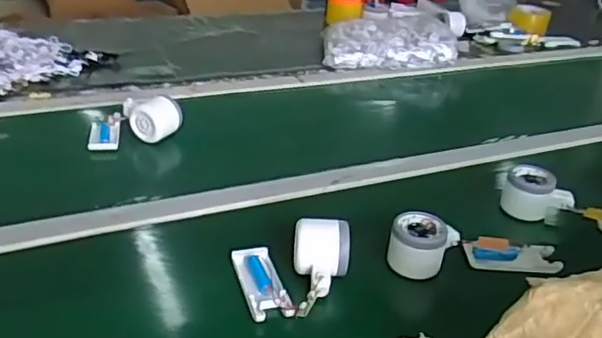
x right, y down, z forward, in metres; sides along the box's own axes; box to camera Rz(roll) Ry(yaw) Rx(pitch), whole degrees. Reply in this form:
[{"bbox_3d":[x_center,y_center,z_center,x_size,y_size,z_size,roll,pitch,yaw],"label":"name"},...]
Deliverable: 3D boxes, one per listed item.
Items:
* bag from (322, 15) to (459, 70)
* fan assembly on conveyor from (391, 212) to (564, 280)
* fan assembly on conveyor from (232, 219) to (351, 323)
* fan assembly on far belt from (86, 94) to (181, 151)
[{"bbox_3d":[0.176,-0.253,1.247,0.265,0.078,0.124,-1,30,-10],"label":"bag"},{"bbox_3d":[0.192,0.085,0.675,0.191,0.053,0.050,1,30,-6],"label":"fan assembly on conveyor"},{"bbox_3d":[-0.013,0.095,0.614,0.117,0.047,0.100,7,30,3],"label":"fan assembly on conveyor"},{"bbox_3d":[-0.242,-0.072,0.889,0.130,0.052,0.082,-9,33,-23],"label":"fan assembly on far belt"}]

